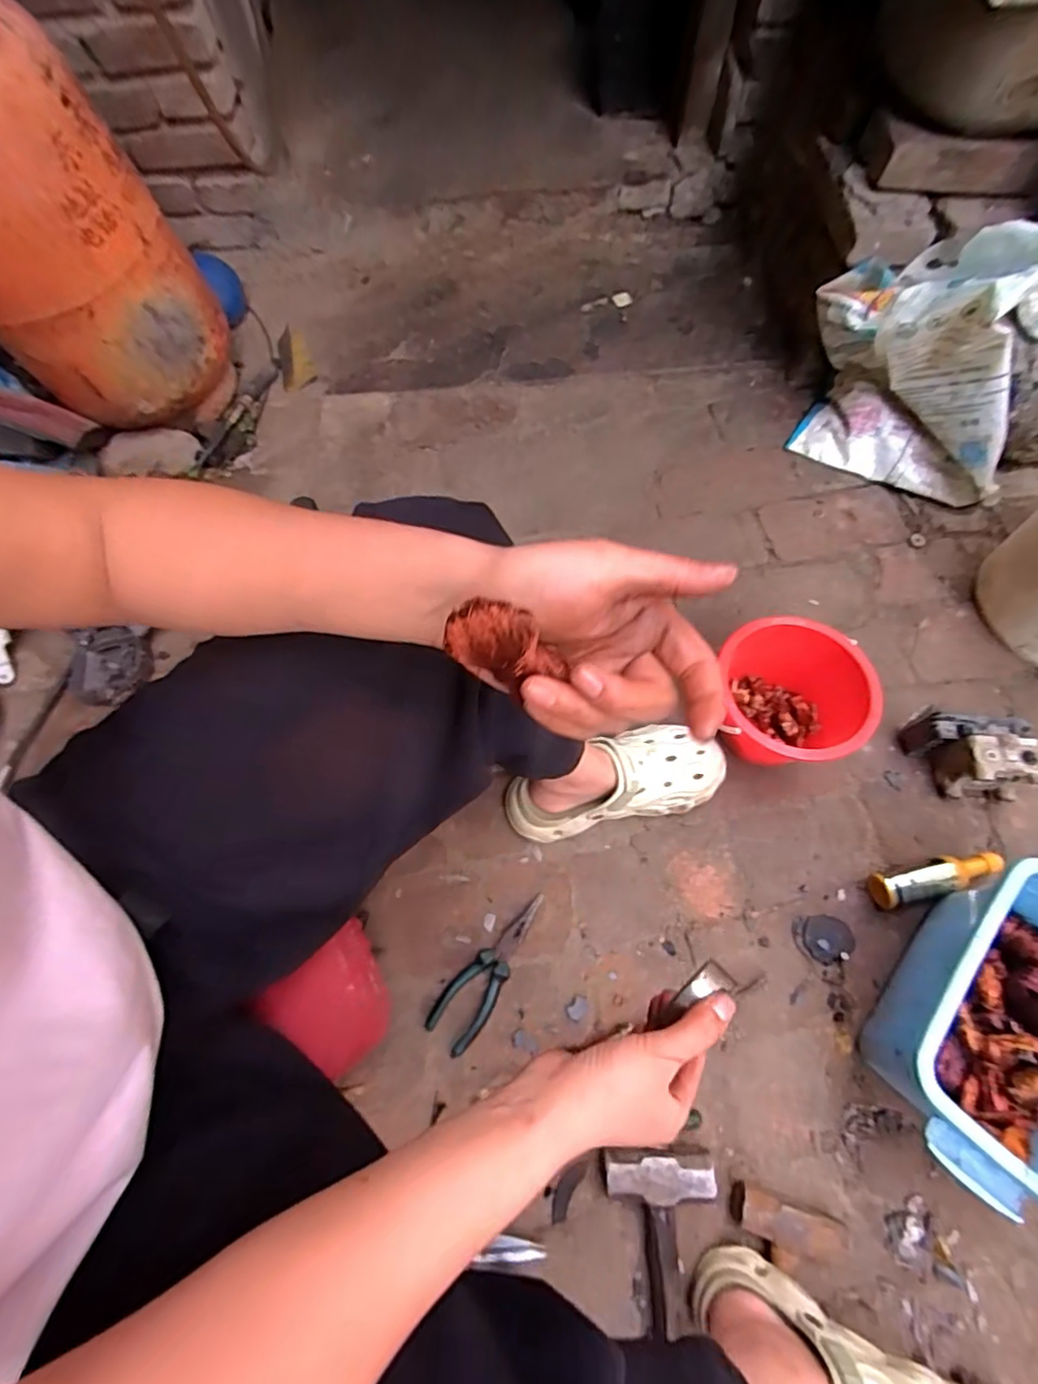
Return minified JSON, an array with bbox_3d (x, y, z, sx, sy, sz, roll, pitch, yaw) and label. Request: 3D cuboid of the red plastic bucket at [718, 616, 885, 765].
[{"bbox_3d":[0.328,0.013,0.721,0.164,0.115,0.176,15,67,8],"label":"red plastic bucket"}]

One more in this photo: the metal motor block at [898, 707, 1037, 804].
[{"bbox_3d":[0.536,0.075,0.704,0.118,0.079,0.086,8,67,5],"label":"metal motor block"}]

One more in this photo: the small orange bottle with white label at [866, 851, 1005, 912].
[{"bbox_3d":[0.477,0.212,0.676,0.142,0.034,0.037,-13,66,-4],"label":"small orange bottle with white label"}]

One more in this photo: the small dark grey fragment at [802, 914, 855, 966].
[{"bbox_3d":[0.350,0.280,0.672,0.049,0.014,0.049,-1,66,2],"label":"small dark grey fragment"}]

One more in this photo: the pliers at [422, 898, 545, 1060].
[{"bbox_3d":[-0.028,0.306,0.658,0.054,0.012,0.180,36,72,16],"label":"pliers"}]

